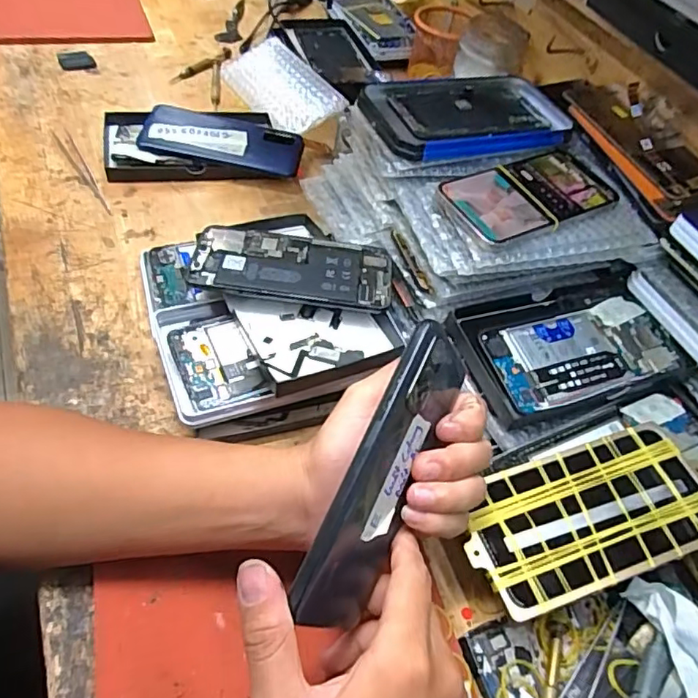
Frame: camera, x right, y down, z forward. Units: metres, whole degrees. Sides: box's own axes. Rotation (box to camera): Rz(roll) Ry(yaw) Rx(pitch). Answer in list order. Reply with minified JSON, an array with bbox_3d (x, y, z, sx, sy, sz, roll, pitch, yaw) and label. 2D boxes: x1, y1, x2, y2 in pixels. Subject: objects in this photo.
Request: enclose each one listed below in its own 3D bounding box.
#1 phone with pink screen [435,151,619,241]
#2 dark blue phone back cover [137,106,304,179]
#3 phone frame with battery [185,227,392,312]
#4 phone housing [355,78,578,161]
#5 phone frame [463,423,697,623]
[{"bbox_3d":[0.143,-0.122,0.436,0.140,0.006,0.072,-25,63,-26],"label":"phone with pink screen"},{"bbox_3d":[-0.134,-0.227,0.604,0.165,0.012,0.078,8,63,-9],"label":"dark blue phone back cover"},{"bbox_3d":[-0.045,-0.065,0.449,0.156,0.009,0.074,7,50,-3],"label":"phone frame with battery"},{"bbox_3d":[0.104,-0.201,0.482,0.183,0.017,0.102,-14,56,-22],"label":"phone housing"},{"bbox_3d":[0.156,0.104,0.361,0.165,0.007,0.084,-15,57,-12],"label":"phone frame"}]

